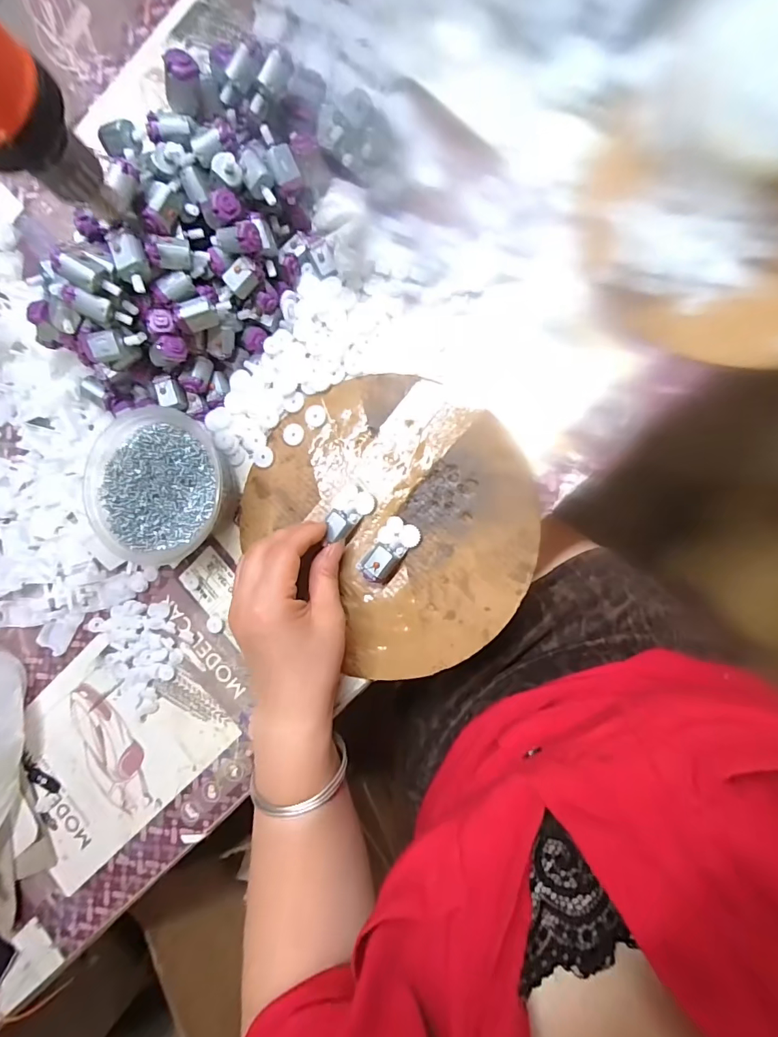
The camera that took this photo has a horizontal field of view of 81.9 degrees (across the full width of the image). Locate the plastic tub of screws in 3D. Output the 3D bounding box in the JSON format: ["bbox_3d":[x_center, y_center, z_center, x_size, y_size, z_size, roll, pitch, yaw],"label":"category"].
[{"bbox_3d":[-0.169,-0.022,0.342,0.106,0.043,0.112,1,89,9],"label":"plastic tub of screws"}]

